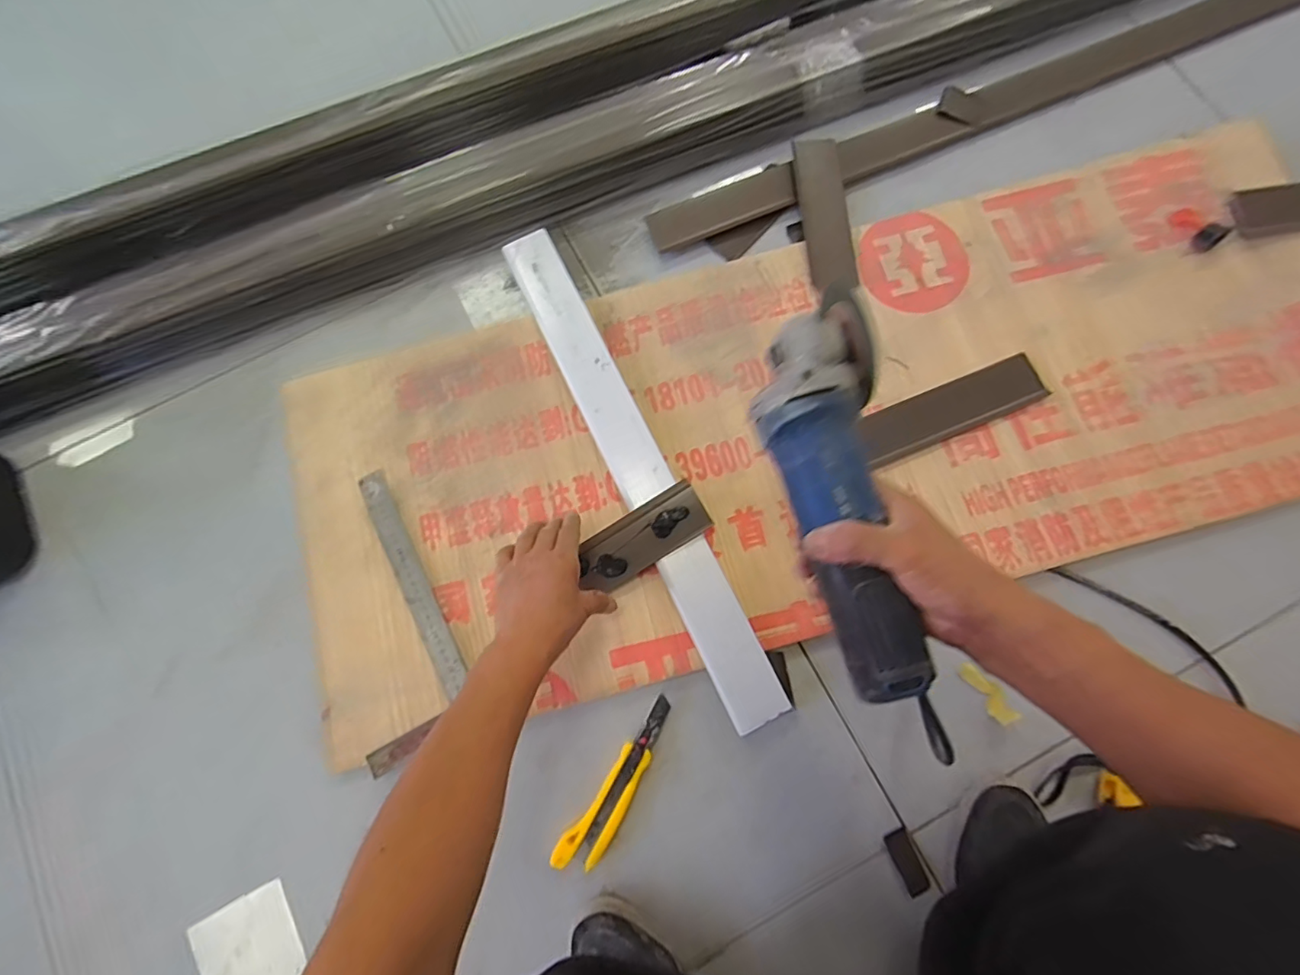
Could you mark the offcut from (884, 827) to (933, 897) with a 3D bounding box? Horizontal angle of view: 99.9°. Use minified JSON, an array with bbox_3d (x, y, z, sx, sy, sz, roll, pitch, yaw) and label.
[{"bbox_3d":[0.251,0.365,0.532,0.024,0.004,0.057,-23,78,-4],"label":"offcut"}]

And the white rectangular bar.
[{"bbox_3d":[-0.018,-0.034,0.604,0.058,0.024,0.596,-26,78,-4],"label":"white rectangular bar"}]

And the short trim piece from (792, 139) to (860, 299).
[{"bbox_3d":[0.216,-0.340,0.674,0.057,0.020,0.205,-7,77,0],"label":"short trim piece"}]

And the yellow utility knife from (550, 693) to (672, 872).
[{"bbox_3d":[-0.028,0.296,0.544,0.039,0.017,0.179,35,80,8],"label":"yellow utility knife"}]

